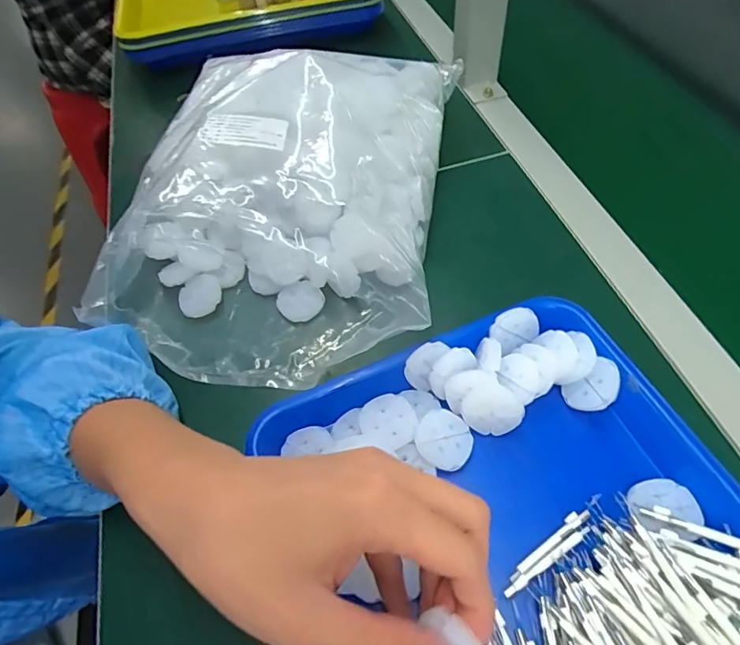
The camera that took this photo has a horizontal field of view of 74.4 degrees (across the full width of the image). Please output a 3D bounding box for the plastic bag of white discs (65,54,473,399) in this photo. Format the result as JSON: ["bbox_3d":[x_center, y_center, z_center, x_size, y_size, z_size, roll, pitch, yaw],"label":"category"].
[{"bbox_3d":[-0.067,-0.124,0.415,0.240,0.108,0.346,8,57,11],"label":"plastic bag of white discs"}]

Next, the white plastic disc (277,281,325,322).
[{"bbox_3d":[-0.056,-0.018,0.392,0.035,0.009,0.033,-3,56,4],"label":"white plastic disc"}]

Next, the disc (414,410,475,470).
[{"bbox_3d":[0.046,0.072,0.302,0.035,0.004,0.035,3,66,-8],"label":"disc"}]

